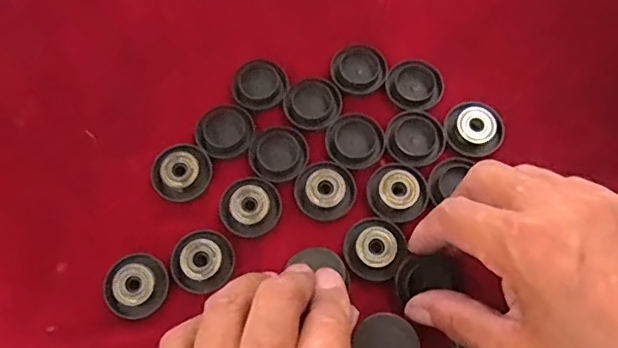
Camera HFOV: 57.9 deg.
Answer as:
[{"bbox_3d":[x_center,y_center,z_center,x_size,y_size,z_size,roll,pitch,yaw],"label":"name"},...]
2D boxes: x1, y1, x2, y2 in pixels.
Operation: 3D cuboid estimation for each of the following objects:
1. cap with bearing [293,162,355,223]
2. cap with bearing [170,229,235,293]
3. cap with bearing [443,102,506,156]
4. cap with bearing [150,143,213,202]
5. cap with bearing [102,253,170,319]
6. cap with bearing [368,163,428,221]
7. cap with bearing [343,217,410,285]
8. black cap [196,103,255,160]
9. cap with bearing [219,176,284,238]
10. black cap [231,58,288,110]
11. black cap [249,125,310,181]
[{"bbox_3d":[0.009,0.008,0.305,0.032,0.005,0.033,0,71,1],"label":"cap with bearing"},{"bbox_3d":[-0.056,0.046,0.293,0.032,0.011,0.030,0,71,1],"label":"cap with bearing"},{"bbox_3d":[0.093,-0.026,0.315,0.031,0.011,0.031,0,71,1],"label":"cap with bearing"},{"bbox_3d":[-0.071,-0.001,0.311,0.029,0.011,0.033,37,75,13],"label":"cap with bearing"},{"bbox_3d":[-0.089,0.058,0.291,0.030,0.012,0.030,0,71,1],"label":"cap with bearing"},{"bbox_3d":[0.048,0.009,0.303,0.031,0.006,0.031,0,71,1],"label":"cap with bearing"},{"bbox_3d":[0.035,0.039,0.294,0.031,0.004,0.033,0,71,1],"label":"cap with bearing"},{"bbox_3d":[-0.048,-0.025,0.320,0.030,0.005,0.032,0,71,1],"label":"black cap"},{"bbox_3d":[-0.031,0.018,0.302,0.033,0.007,0.031,0,71,1],"label":"cap with bearing"},{"bbox_3d":[-0.029,-0.053,0.329,0.031,0.008,0.029,0,71,1],"label":"black cap"},{"bbox_3d":[-0.017,-0.012,0.314,0.032,0.004,0.032,0,71,1],"label":"black cap"}]

